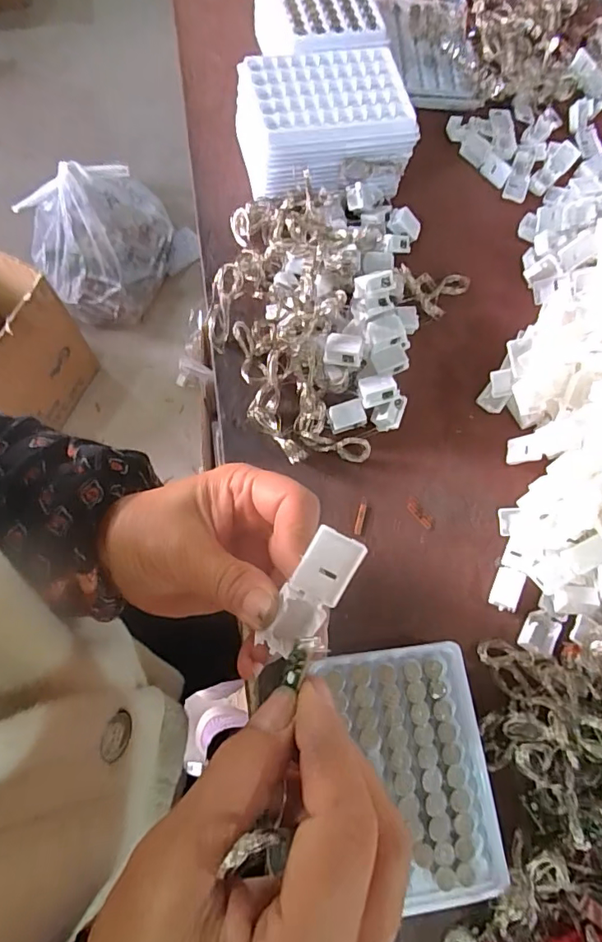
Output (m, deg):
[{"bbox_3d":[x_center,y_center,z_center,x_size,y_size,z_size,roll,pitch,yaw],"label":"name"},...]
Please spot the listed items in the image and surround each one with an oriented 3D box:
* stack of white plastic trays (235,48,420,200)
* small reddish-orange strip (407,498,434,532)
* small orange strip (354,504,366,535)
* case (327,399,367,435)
[{"bbox_3d":[0.016,-0.283,0.427,0.137,0.063,0.106,-13,72,-7],"label":"stack of white plastic trays"},{"bbox_3d":[0.086,0.031,0.364,0.009,0.004,0.025,-33,75,-13],"label":"small reddish-orange strip"},{"bbox_3d":[0.043,0.034,0.364,0.005,0.004,0.023,14,71,2],"label":"small orange strip"},{"bbox_3d":[0.033,-0.040,0.374,0.027,0.007,0.021,-19,93,6],"label":"case"}]

